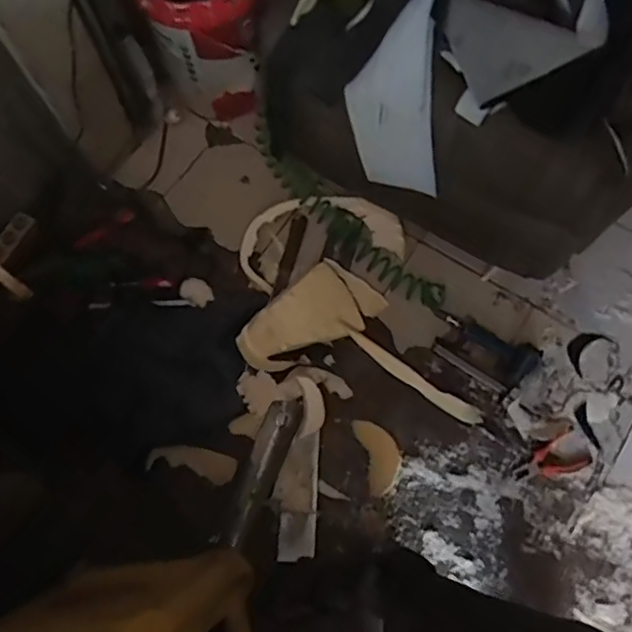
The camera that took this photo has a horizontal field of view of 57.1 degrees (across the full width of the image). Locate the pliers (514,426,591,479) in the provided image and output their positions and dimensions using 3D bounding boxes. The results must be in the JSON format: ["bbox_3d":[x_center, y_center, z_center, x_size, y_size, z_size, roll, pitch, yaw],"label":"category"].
[{"bbox_3d":[0.487,0.303,1.210,0.157,0.024,0.080,-24,73,-9],"label":"pliers"}]

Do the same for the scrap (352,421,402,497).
[{"bbox_3d":[0.136,0.289,1.216,0.082,0.004,0.152,-14,71,-6],"label":"scrap"}]

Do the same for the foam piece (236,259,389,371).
[{"bbox_3d":[-0.012,0.010,1.272,0.312,0.057,0.164,-42,76,-14],"label":"foam piece"}]

